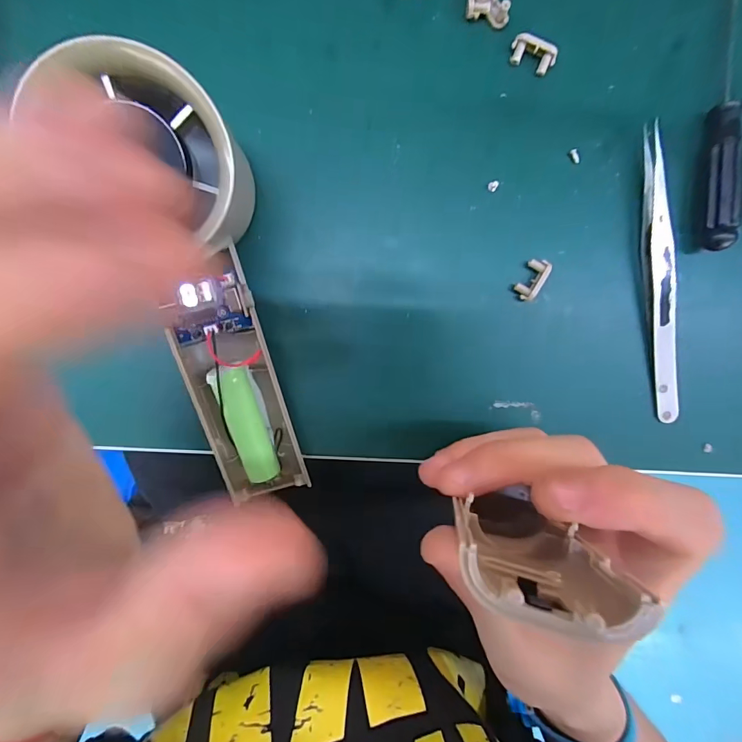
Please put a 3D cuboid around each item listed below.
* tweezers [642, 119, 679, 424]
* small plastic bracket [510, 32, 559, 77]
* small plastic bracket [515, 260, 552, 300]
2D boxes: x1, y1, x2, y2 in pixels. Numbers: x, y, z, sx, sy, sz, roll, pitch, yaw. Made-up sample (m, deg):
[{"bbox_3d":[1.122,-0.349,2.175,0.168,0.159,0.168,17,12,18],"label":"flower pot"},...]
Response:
[{"bbox_3d":[0.131,-0.041,0.182,0.011,0.010,0.130,-12,96,-3],"label":"tweezers"},{"bbox_3d":[0.069,-0.134,0.169,0.020,0.007,0.009,18,94,-6],"label":"small plastic bracket"},{"bbox_3d":[0.072,-0.041,0.180,0.009,0.008,0.019,28,95,-7],"label":"small plastic bracket"}]

